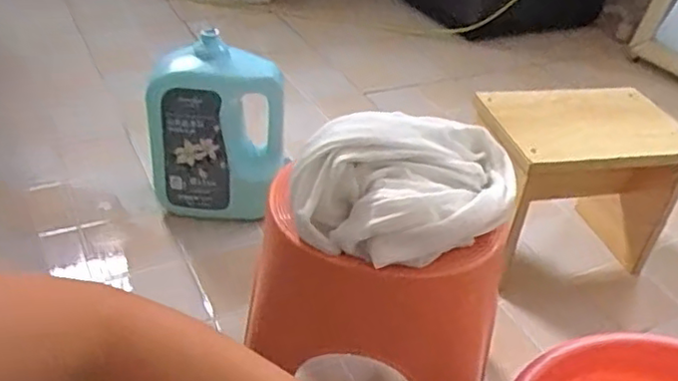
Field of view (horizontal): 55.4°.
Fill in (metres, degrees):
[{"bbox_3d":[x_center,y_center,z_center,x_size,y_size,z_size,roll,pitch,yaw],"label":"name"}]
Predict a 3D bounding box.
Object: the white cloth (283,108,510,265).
[{"bbox_3d":[0.080,-0.007,0.670,0.250,0.101,0.137,-8,37,-19],"label":"white cloth"}]

